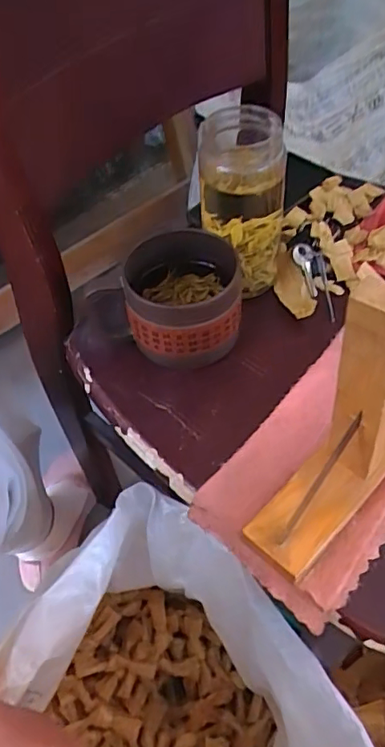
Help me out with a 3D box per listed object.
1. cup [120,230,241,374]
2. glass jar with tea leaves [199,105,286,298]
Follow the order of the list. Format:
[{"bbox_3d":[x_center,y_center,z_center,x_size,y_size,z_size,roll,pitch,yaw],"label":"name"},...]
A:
[{"bbox_3d":[-0.008,-0.064,0.477,0.093,0.069,0.095,-1,53,1],"label":"cup"},{"bbox_3d":[0.042,-0.141,0.478,0.068,0.141,0.058,-2,53,1],"label":"glass jar with tea leaves"}]

